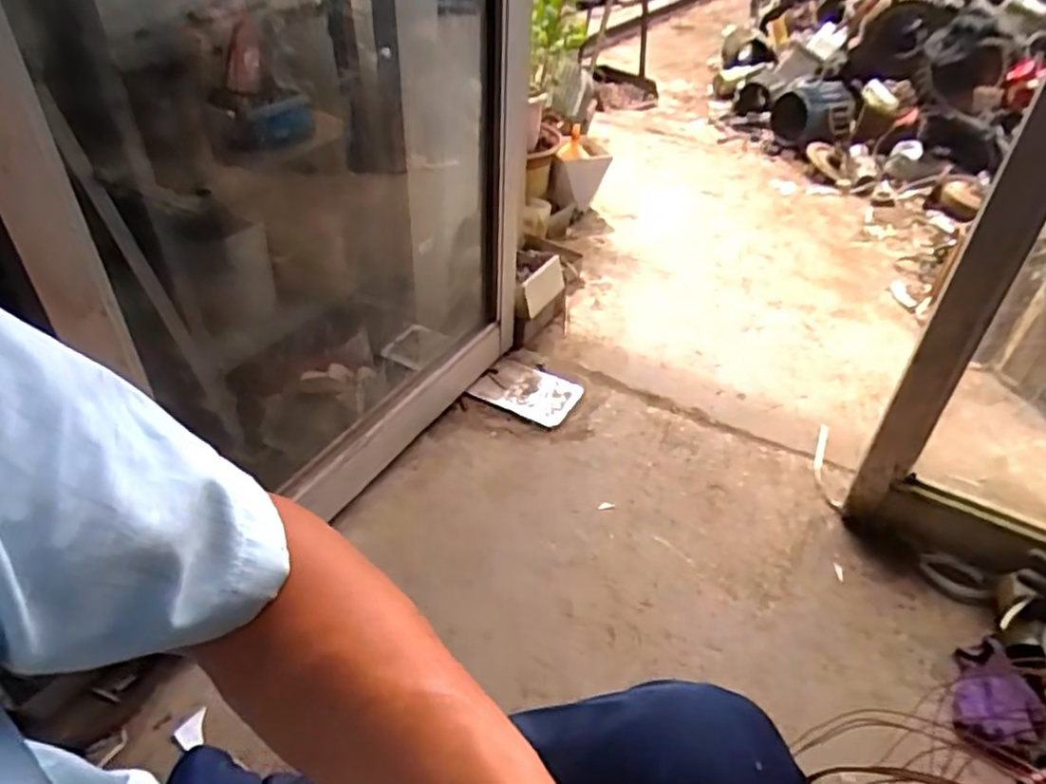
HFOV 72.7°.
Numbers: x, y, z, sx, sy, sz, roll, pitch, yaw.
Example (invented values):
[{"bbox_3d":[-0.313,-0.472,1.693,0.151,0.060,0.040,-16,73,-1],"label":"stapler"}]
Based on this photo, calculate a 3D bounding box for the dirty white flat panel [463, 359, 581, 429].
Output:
[{"bbox_3d":[0.010,-0.003,1.378,0.188,0.013,0.130,23,51,14],"label":"dirty white flat panel"}]

